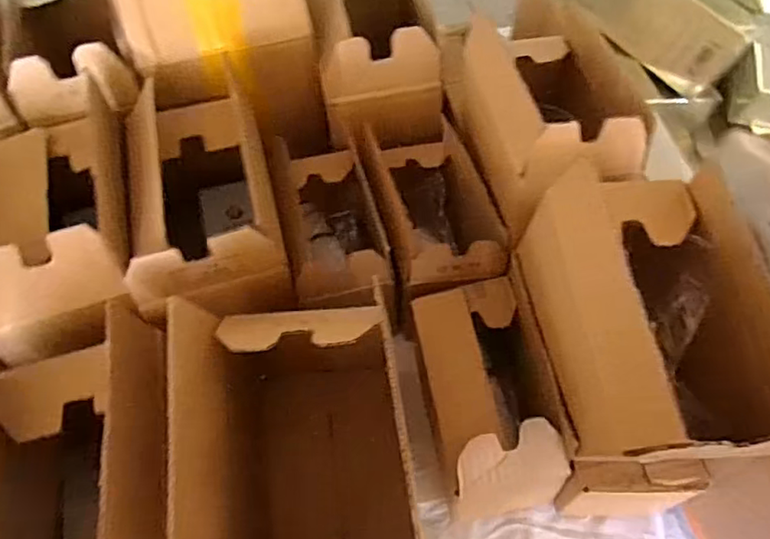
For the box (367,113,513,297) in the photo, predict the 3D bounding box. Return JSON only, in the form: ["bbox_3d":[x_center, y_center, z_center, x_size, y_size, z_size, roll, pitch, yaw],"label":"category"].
[{"bbox_3d":[0.043,-0.057,0.595,0.103,0.090,0.183,-15,57,-8],"label":"box"}]

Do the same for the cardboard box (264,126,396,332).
[{"bbox_3d":[-0.056,-0.038,0.612,0.091,0.114,0.172,-14,57,-7],"label":"cardboard box"}]

